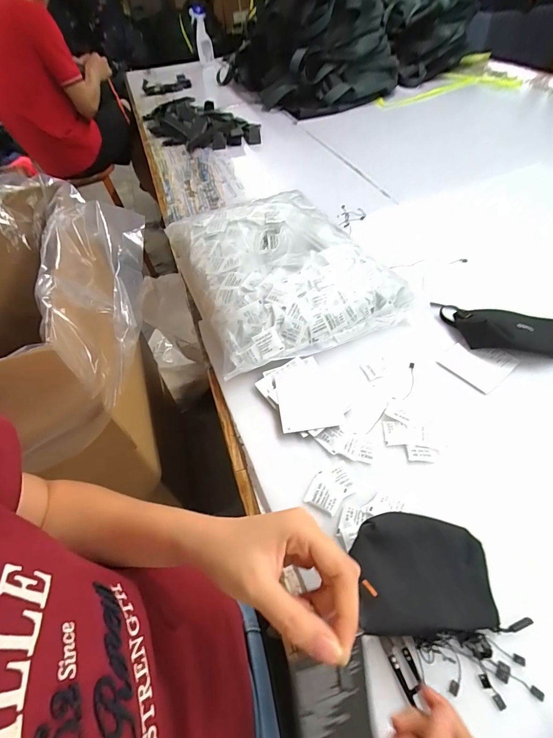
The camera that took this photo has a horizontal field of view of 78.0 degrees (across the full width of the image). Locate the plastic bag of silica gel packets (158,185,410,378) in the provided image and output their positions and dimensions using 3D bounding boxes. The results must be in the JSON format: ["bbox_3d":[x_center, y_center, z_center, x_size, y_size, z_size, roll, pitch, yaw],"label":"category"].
[{"bbox_3d":[0.003,-0.205,0.667,0.359,0.095,0.424,-21,52,-11],"label":"plastic bag of silica gel packets"}]

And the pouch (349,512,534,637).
[{"bbox_3d":[0.148,0.190,0.323,0.198,0.019,0.095,20,45,-27],"label":"pouch"}]

